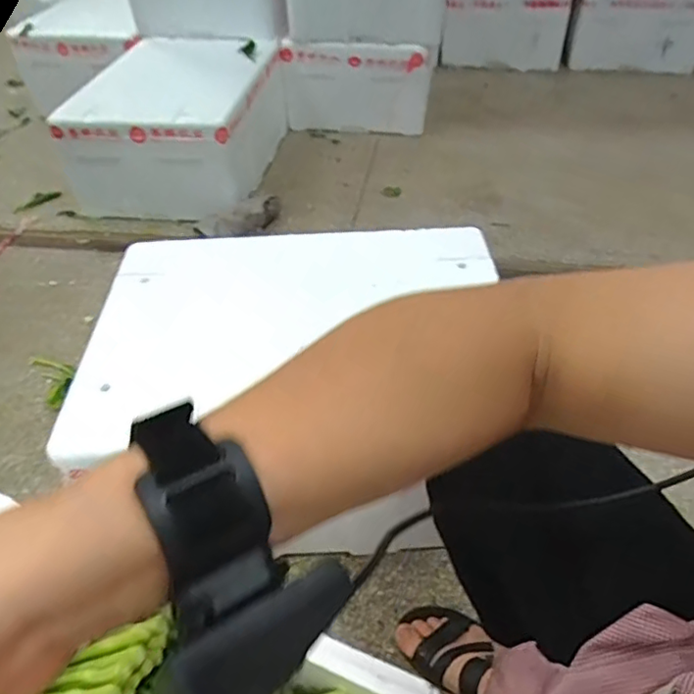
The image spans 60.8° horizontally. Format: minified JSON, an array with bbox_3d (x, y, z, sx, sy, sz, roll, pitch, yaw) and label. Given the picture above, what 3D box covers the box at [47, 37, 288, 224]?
[{"bbox_3d":[-0.441,-0.672,1.743,0.480,0.274,0.756,7,43,11],"label":"box"}]

